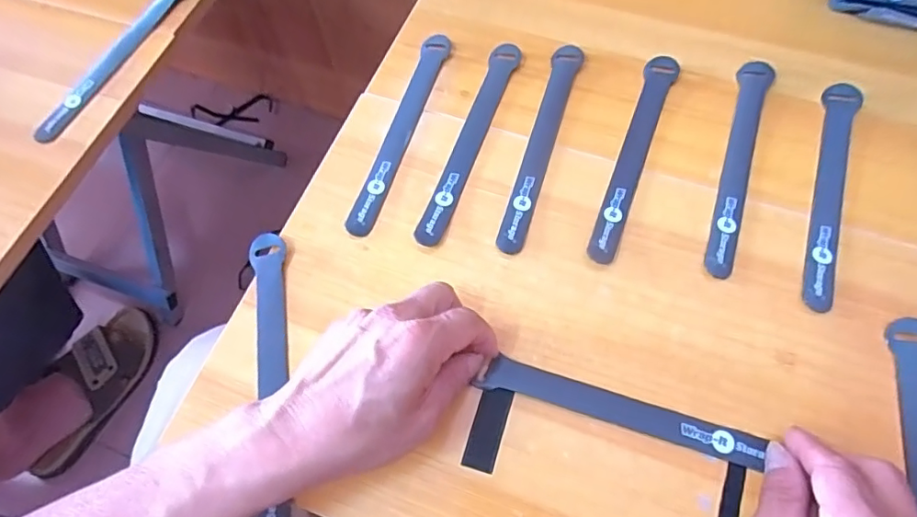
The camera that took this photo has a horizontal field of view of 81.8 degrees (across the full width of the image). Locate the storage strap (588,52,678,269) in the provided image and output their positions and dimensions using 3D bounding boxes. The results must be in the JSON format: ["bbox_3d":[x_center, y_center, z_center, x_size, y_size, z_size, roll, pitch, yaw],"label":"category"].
[{"bbox_3d":[0.134,-0.081,0.404,0.024,0.006,0.194,21,68,12],"label":"storage strap"}]

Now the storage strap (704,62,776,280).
[{"bbox_3d":[0.210,-0.074,0.396,0.025,0.007,0.196,19,68,11],"label":"storage strap"}]

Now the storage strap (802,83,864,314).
[{"bbox_3d":[0.270,-0.052,0.384,0.023,0.004,0.197,20,68,12],"label":"storage strap"}]

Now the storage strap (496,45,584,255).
[{"bbox_3d":[0.065,-0.090,0.410,0.023,0.006,0.194,14,67,9],"label":"storage strap"}]

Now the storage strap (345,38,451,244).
[{"bbox_3d":[-0.046,-0.104,0.423,0.022,0.004,0.197,14,67,9],"label":"storage strap"}]

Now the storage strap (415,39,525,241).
[{"bbox_3d":[0.010,-0.094,0.414,0.023,0.005,0.194,17,67,10],"label":"storage strap"}]

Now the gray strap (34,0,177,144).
[{"bbox_3d":[-0.303,-0.182,0.470,0.011,0.014,0.200,20,68,12],"label":"gray strap"}]

